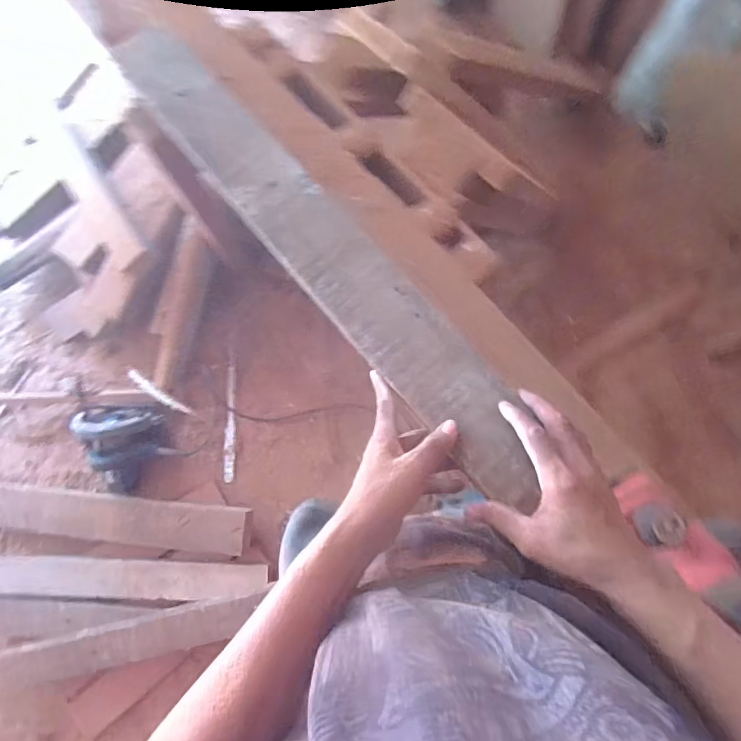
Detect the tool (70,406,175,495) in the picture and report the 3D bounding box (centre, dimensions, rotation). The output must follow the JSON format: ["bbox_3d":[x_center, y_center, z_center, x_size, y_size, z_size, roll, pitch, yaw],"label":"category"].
[{"bbox_3d":[-0.647,0.193,1.256,0.218,0.144,0.245,-13,82,2],"label":"tool"}]

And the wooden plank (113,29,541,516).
[{"bbox_3d":[-0.069,-0.157,0.532,0.085,0.025,0.703,-39,75,-2],"label":"wooden plank"}]

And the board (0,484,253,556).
[{"bbox_3d":[-0.665,0.386,1.237,0.714,0.057,0.137,4,83,4],"label":"board"}]

